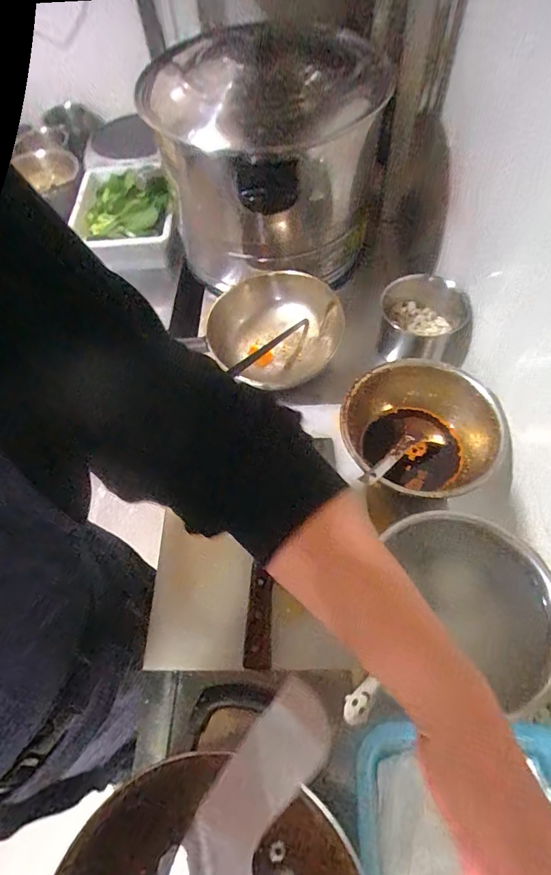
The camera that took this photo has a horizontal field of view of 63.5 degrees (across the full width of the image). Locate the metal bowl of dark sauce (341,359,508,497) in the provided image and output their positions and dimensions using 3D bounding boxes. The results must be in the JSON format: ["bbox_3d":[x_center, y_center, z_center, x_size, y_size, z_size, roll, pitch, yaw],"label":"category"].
[{"bbox_3d":[0.197,-0.001,0.628,0.201,0.100,0.200,-2,60,3],"label":"metal bowl of dark sauce"}]

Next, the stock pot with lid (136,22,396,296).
[{"bbox_3d":[-0.019,-0.473,0.770,0.337,0.308,0.299,15,62,12],"label":"stock pot with lid"}]

